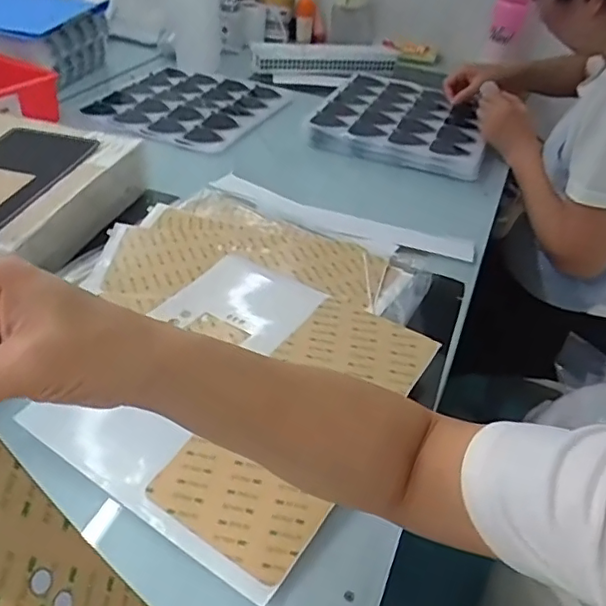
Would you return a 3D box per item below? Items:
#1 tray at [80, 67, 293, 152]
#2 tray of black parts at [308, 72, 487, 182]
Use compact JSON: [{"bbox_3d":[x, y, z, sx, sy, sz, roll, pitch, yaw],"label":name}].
[{"bbox_3d":[-0.223,-0.380,1.118,0.304,0.028,0.341,20,40,17],"label":"tray"},{"bbox_3d":[0.188,-0.336,1.070,0.293,0.041,0.341,17,40,13],"label":"tray of black parts"}]

